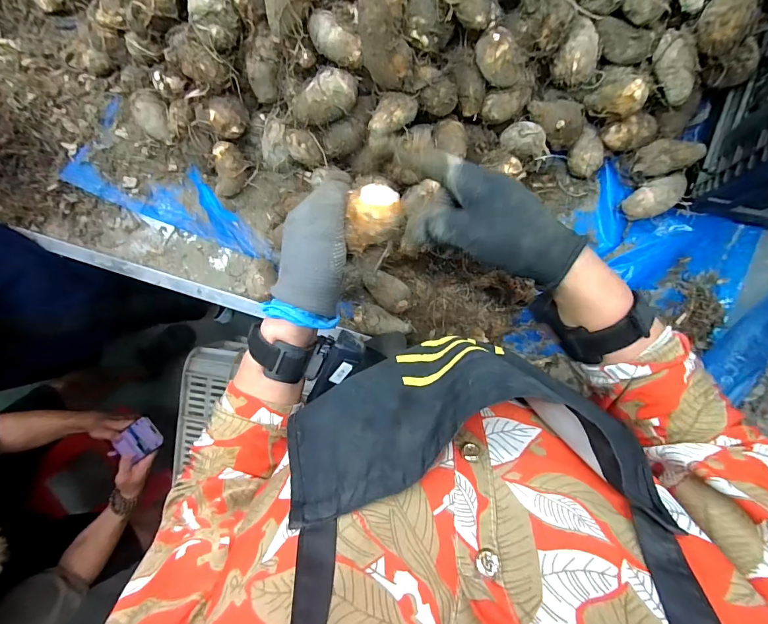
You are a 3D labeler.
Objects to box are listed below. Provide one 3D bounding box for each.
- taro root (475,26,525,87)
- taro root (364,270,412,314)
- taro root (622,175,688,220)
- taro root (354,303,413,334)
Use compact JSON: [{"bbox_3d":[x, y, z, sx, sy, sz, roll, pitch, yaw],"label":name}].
[{"bbox_3d":[0.116,-0.248,0.372,0.046,0.042,0.043,-19,88,6],"label":"taro root"},{"bbox_3d":[0.004,-0.027,0.467,0.064,0.032,0.035,39,94,5],"label":"taro root"},{"bbox_3d":[0.317,-0.133,0.445,0.066,0.033,0.035,-23,88,6],"label":"taro root"},{"bbox_3d":[-0.002,0.013,0.476,0.072,0.030,0.034,17,92,6],"label":"taro root"}]

